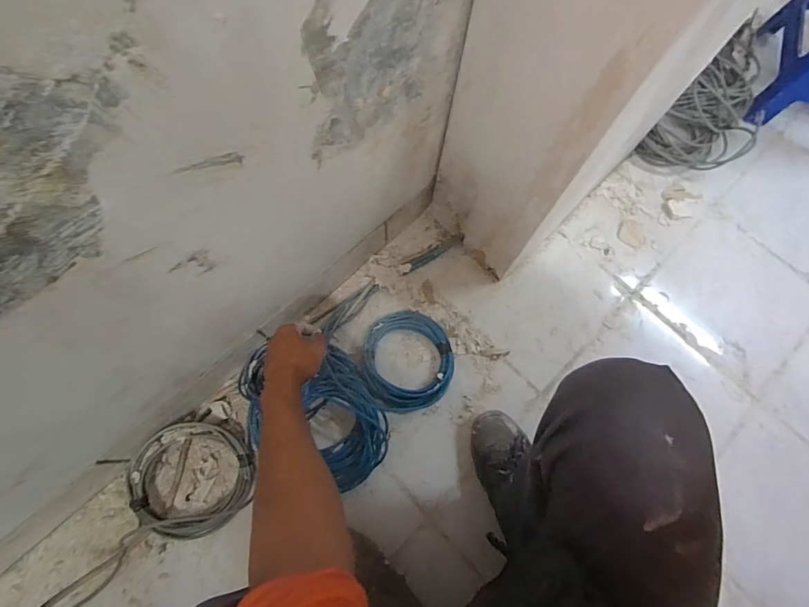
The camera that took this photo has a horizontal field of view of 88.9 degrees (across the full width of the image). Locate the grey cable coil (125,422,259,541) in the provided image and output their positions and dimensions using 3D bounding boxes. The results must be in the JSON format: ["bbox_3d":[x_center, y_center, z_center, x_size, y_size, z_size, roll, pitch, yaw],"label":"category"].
[{"bbox_3d":[-0.355,0.292,0.692,0.175,0.055,0.183,1,73,-2],"label":"grey cable coil"}]

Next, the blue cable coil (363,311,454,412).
[{"bbox_3d":[0.008,0.104,0.777,0.164,0.052,0.187,-5,73,-4],"label":"blue cable coil"}]

